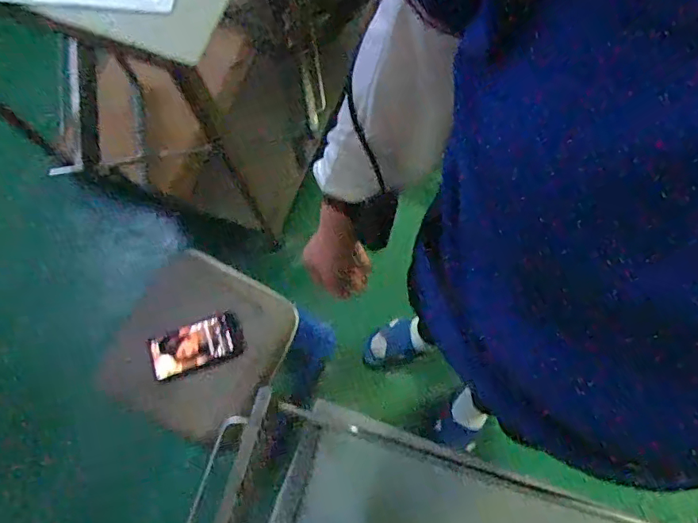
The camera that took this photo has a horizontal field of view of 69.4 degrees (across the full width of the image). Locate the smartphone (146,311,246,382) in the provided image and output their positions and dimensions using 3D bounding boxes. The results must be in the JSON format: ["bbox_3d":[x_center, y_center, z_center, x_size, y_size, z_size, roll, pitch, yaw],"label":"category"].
[{"bbox_3d":[-0.272,0.148,0.897,0.159,0.012,0.084,-18,71,-11],"label":"smartphone"}]

